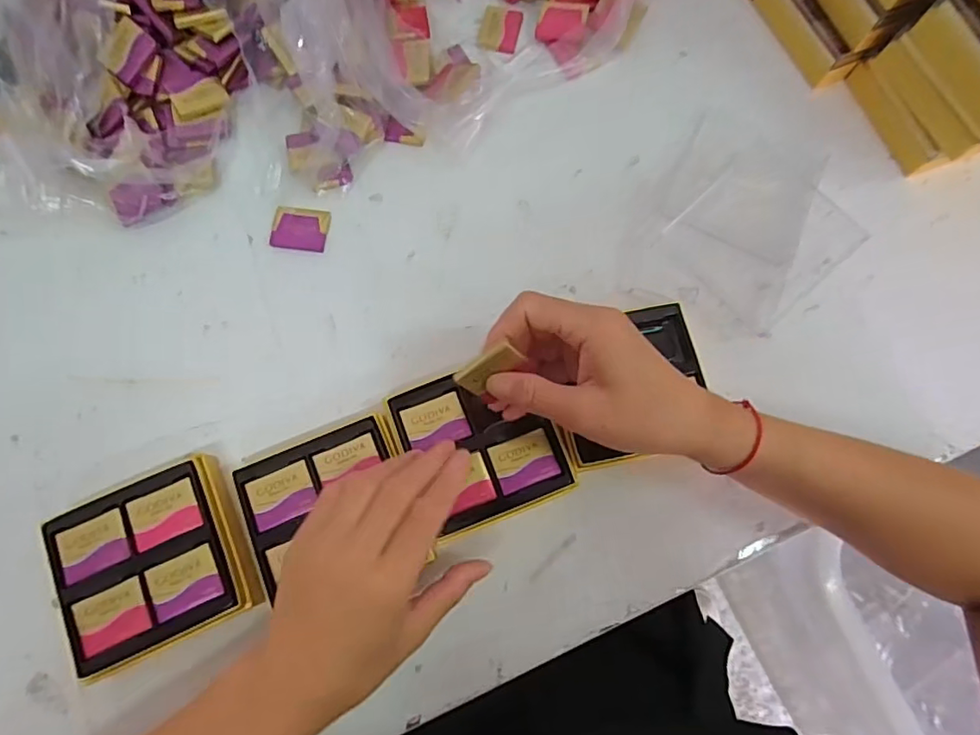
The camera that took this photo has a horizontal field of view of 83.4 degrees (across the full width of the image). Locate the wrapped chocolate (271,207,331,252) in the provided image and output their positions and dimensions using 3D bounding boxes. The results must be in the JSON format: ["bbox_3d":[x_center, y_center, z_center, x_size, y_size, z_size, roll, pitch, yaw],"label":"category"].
[{"bbox_3d":[-0.138,-0.102,0.401,0.038,0.009,0.031,5,75,0],"label":"wrapped chocolate"}]

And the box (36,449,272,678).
[{"bbox_3d":[-0.198,0.115,0.330,0.098,0.031,0.095,-24,77,-7],"label":"box"}]

